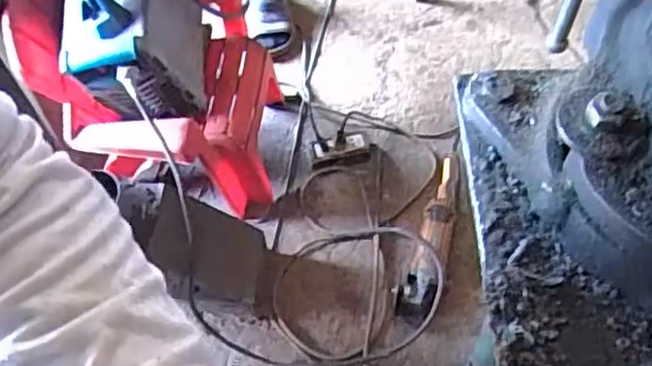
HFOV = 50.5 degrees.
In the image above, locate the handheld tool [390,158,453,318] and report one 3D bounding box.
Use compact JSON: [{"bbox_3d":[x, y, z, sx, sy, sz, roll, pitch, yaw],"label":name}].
[{"bbox_3d":[0.211,0.103,1.368,0.074,0.070,0.362,14,58,13],"label":"handheld tool"}]

